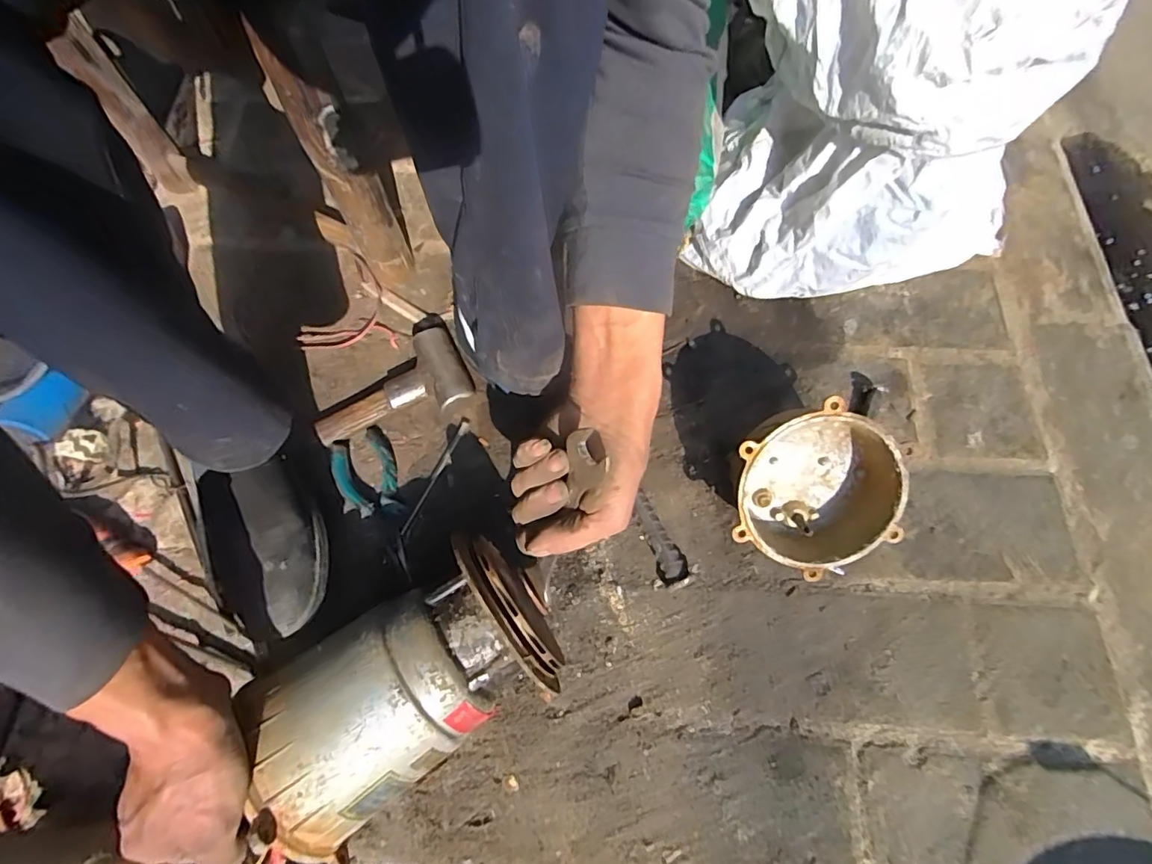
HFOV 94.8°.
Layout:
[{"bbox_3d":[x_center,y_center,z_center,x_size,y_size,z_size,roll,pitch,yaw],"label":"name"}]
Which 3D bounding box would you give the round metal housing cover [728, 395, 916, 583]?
[{"bbox_3d":[0.205,0.045,0.475,0.148,0.072,0.148,0,105,0],"label":"round metal housing cover"}]

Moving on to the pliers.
[{"bbox_3d":[-0.201,0.069,0.530,0.057,0.017,0.155,-23,70,-9],"label":"pliers"}]

